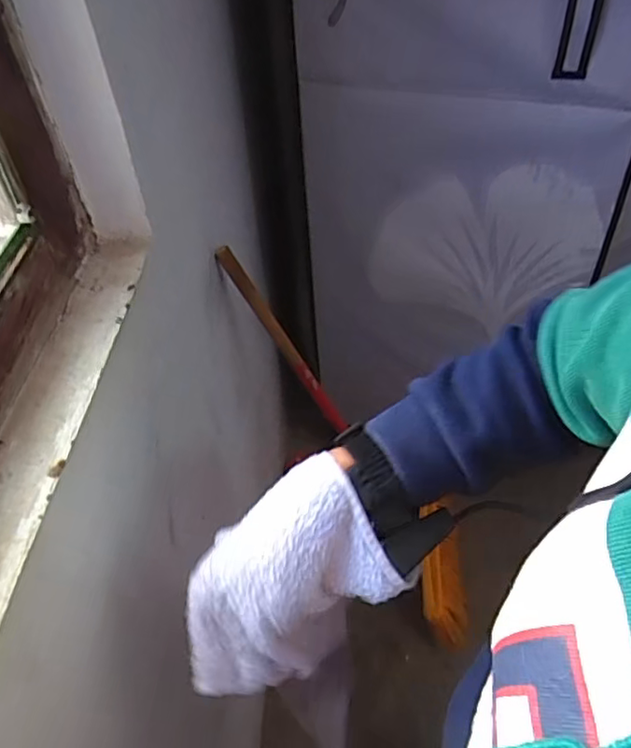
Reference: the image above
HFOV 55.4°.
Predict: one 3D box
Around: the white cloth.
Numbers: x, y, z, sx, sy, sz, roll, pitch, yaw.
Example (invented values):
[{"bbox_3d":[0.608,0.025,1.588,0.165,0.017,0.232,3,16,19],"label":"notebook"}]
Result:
[{"bbox_3d":[-0.023,0.142,0.391,0.130,0.135,0.091,-27,49,-23],"label":"white cloth"}]

